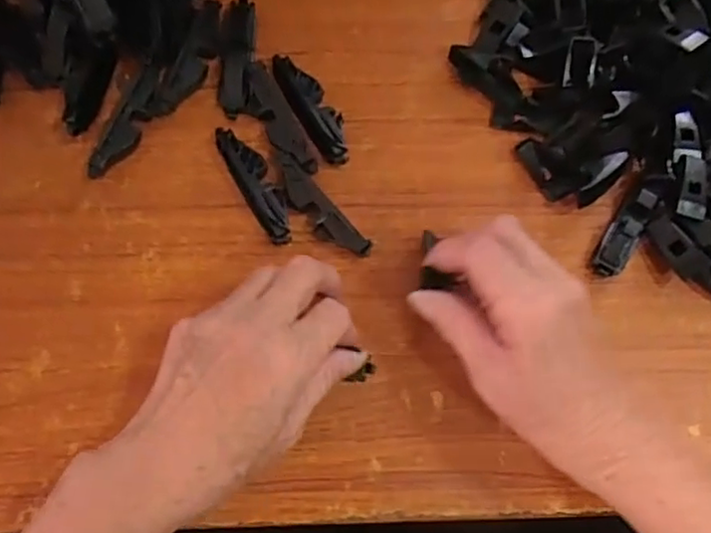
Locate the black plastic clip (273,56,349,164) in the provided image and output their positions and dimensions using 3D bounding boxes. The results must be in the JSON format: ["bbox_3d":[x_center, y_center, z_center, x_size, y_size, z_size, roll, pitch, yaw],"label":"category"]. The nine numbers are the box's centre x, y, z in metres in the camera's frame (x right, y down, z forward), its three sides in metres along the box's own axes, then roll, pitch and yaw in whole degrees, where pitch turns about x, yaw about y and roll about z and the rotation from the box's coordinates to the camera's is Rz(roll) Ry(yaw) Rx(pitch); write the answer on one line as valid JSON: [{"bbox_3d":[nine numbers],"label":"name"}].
[{"bbox_3d":[-0.027,-0.099,0.410,0.026,0.013,0.078,-34,79,-9],"label":"black plastic clip"}]

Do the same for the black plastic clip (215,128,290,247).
[{"bbox_3d":[-0.059,-0.049,0.391,0.021,0.017,0.076,-26,78,-7],"label":"black plastic clip"}]

